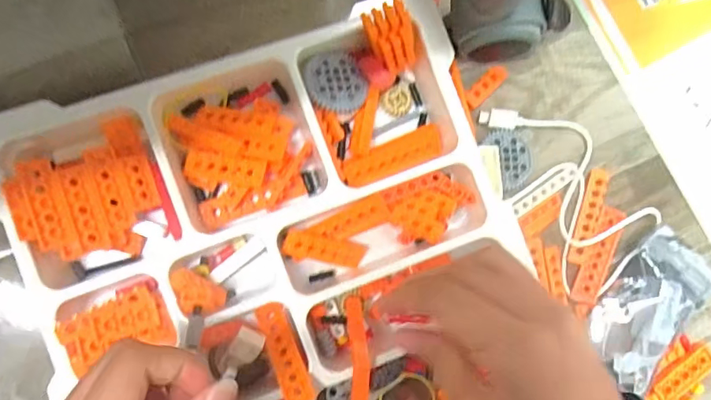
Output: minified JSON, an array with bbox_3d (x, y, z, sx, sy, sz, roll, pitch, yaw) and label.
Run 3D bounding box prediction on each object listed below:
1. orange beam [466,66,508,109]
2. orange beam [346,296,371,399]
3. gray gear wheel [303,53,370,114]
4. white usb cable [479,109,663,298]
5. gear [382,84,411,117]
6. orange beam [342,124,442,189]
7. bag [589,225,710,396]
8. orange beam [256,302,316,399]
[{"bbox_3d":[0.086,-0.076,0.326,0.036,0.005,0.012,-43,92,-8],"label":"orange beam"},{"bbox_3d":[0.002,0.086,0.281,0.010,0.017,0.062,0,67,-9],"label":"orange beam"},{"bbox_3d":[-0.013,-0.072,0.303,0.037,0.009,0.034,5,77,-21],"label":"gray gear wheel"},{"bbox_3d":[0.136,-0.008,0.323,0.082,0.019,0.138,-43,92,-8],"label":"white usb cable"},{"bbox_3d":[0.027,-0.064,0.320,0.018,0.005,0.020,43,82,-3],"label":"gear"},{"bbox_3d":[0.024,-0.027,0.314,0.065,0.010,0.018,-23,90,-8],"label":"orange beam"},{"bbox_3d":[0.194,0.070,0.327,0.061,0.019,0.099,42,82,-3],"label":"bag"},{"bbox_3d":[-0.041,0.085,0.283,0.016,0.066,0.008,-23,138,-8],"label":"orange beam"}]

